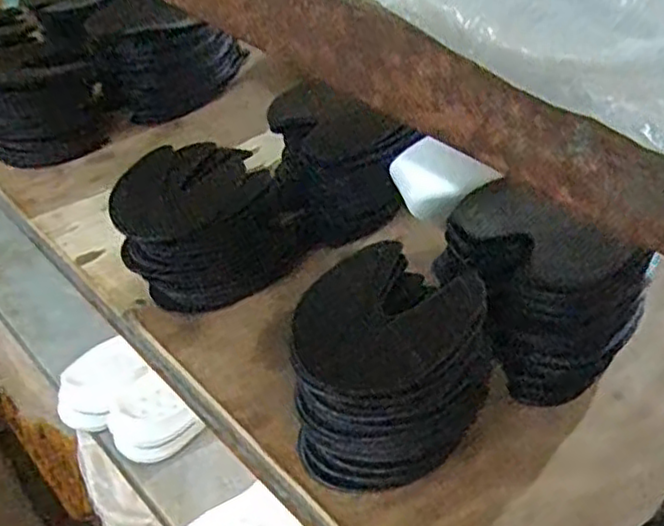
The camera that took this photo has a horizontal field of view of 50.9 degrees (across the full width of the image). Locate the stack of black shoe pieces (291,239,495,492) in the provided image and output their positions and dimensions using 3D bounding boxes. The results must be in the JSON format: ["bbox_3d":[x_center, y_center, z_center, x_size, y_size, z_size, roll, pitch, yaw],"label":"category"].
[{"bbox_3d":[0.032,0.061,0.400,0.124,0.098,0.086,-31,50,-30],"label":"stack of black shoe pieces"}]

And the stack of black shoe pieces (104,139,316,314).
[{"bbox_3d":[-0.095,-0.028,0.518,0.126,0.096,0.079,-22,46,-24],"label":"stack of black shoe pieces"}]

